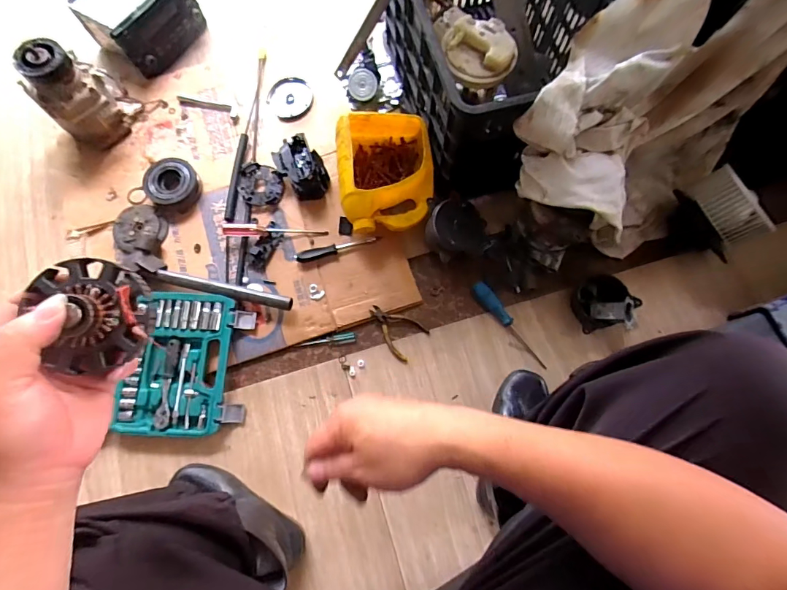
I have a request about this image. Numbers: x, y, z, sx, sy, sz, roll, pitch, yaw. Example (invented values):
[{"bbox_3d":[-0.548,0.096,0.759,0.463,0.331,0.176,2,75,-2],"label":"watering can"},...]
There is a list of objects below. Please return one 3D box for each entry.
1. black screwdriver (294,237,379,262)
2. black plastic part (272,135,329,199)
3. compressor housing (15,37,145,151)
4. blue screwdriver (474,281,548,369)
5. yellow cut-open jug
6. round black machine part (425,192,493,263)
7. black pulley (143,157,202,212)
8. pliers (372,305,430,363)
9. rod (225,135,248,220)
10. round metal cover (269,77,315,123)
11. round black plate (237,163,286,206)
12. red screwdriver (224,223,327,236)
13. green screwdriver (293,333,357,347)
[{"bbox_3d":[-0.107,-0.091,0.808,0.165,0.020,0.019,-16,75,-4],"label":"black screwdriver"},{"bbox_3d":[-0.182,-0.252,0.838,0.080,0.069,0.122,-37,77,-10],"label":"black plastic part"},{"bbox_3d":[-0.627,-0.402,0.847,0.109,0.184,0.149,43,78,11],"label":"compressor housing"},{"bbox_3d":[0.216,0.053,0.773,0.033,0.032,0.196,-35,77,-9],"label":"blue screwdriver"},{"bbox_3d":[-0.015,-0.231,0.805,0.174,0.110,0.223,-6,74,-2],"label":"yellow cut-open jug"},{"bbox_3d":[0.122,-0.124,0.793,0.122,0.070,0.105,-16,75,-4],"label":"round black machine part"},{"bbox_3d":[-0.449,-0.227,0.854,0.101,0.040,0.098,0,74,0],"label":"black pulley"},{"bbox_3d":[0.001,0.064,0.786,0.111,0.012,0.075,38,77,10],"label":"pliers"},{"bbox_3d":[-0.326,-0.246,0.868,0.021,0.018,0.194,5,74,1],"label":"rod"},{"bbox_3d":[-0.225,-0.431,0.917,0.096,0.011,0.112,-20,75,-5],"label":"round metal cover"},{"bbox_3d":[-0.270,-0.226,0.857,0.093,0.021,0.088,0,74,0],"label":"round black plate"},{"bbox_3d":[-0.231,-0.124,0.814,0.198,0.028,0.019,1,74,0],"label":"red screwdriver"},{"bbox_3d":[-0.126,0.089,0.792,0.113,0.014,0.019,-9,74,-3],"label":"green screwdriver"}]

